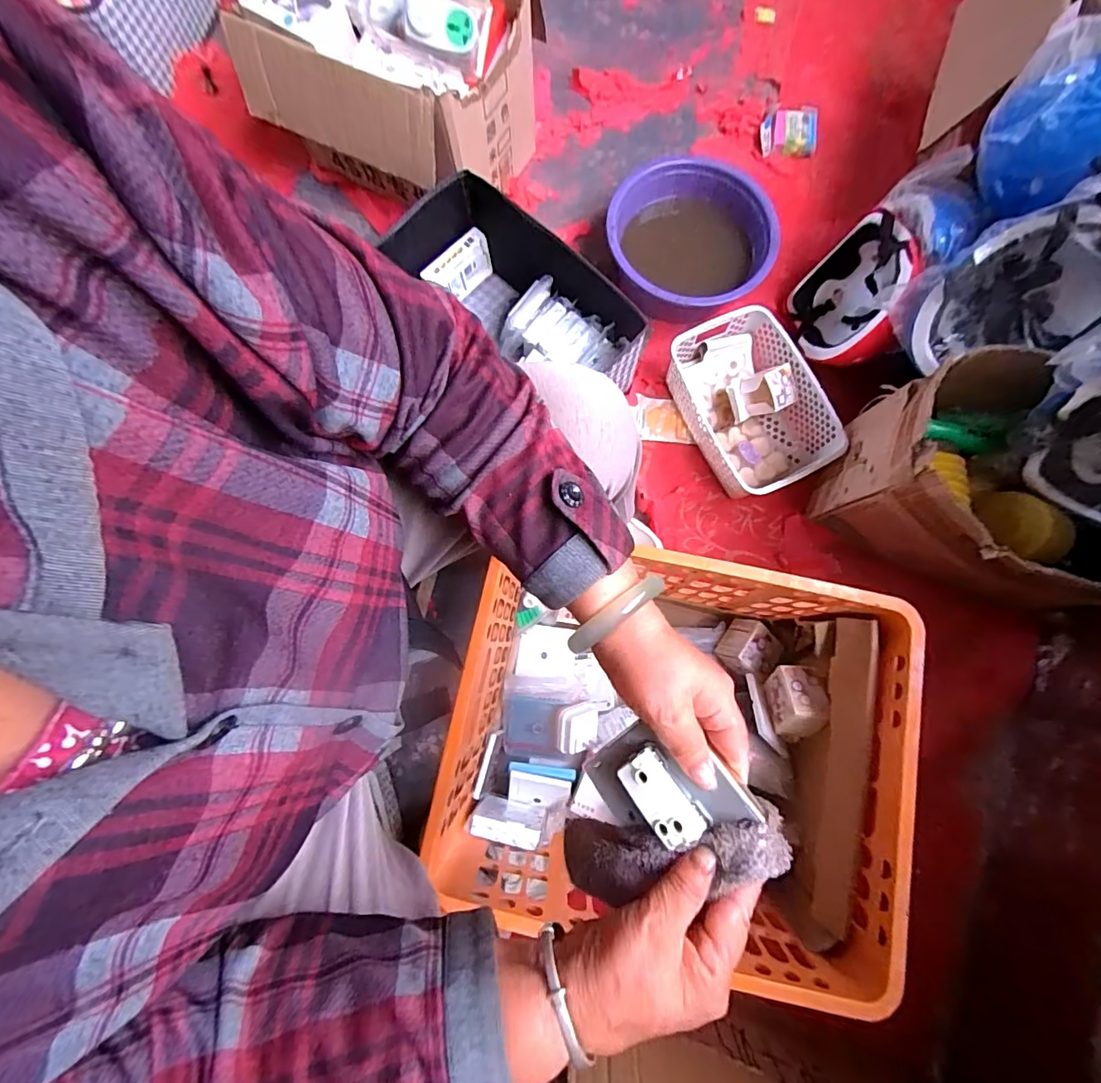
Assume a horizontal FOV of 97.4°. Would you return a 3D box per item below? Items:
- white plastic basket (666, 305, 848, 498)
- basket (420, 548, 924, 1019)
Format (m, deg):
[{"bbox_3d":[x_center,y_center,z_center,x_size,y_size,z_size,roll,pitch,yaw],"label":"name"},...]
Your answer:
[{"bbox_3d":[0.342,-0.231,0.831,0.203,0.092,0.301,-24,79,-3],"label":"white plastic basket"},{"bbox_3d":[0.138,0.234,0.610,0.463,0.244,0.393,11,79,4],"label":"basket"}]

